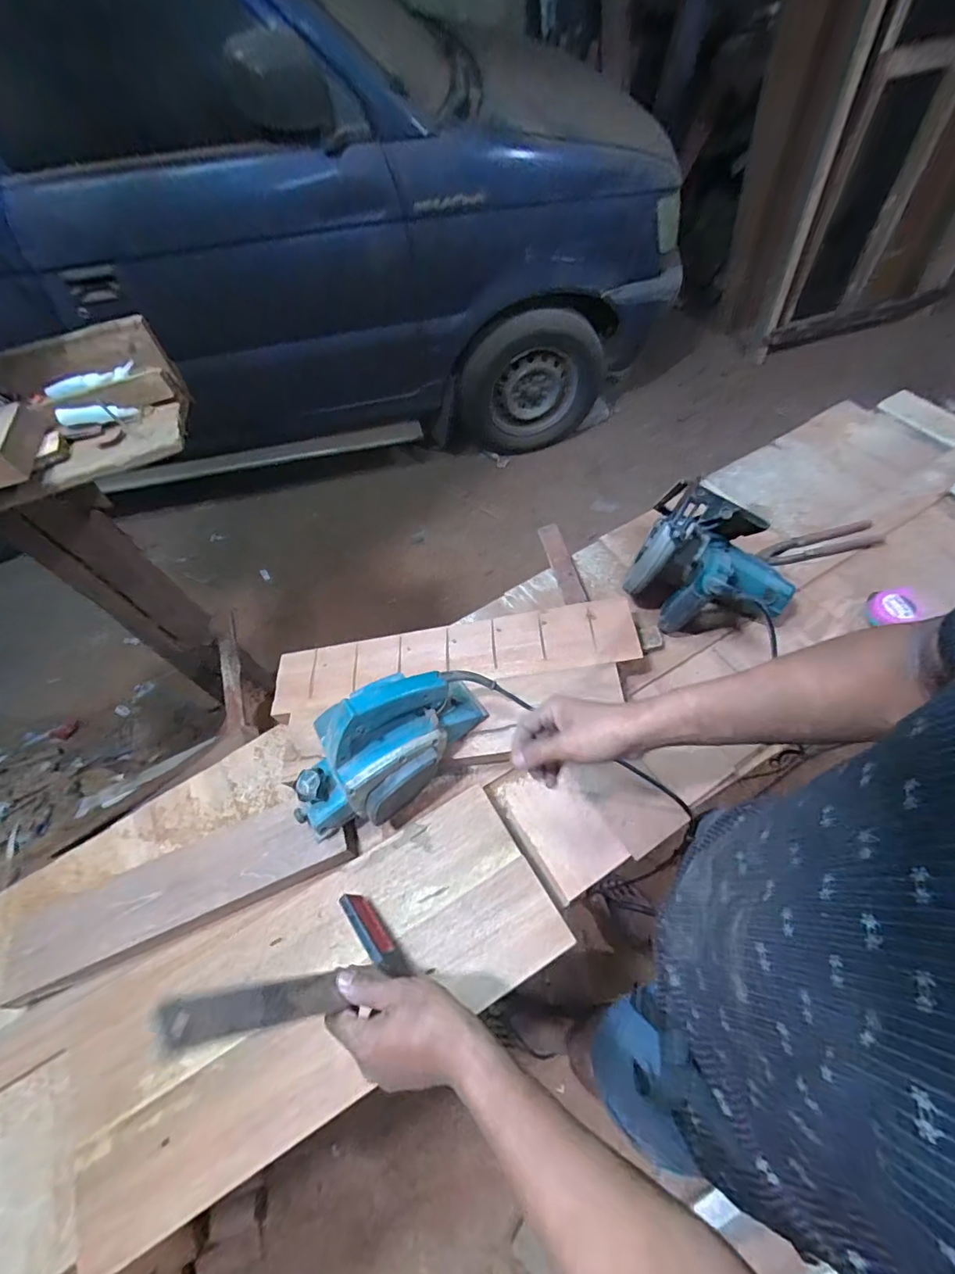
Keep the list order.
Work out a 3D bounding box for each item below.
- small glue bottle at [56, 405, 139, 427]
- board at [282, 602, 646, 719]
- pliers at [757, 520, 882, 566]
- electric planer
[{"bbox_3d":[-0.473,-0.278,0.619,0.084,0.019,0.017,-19,58,-25],"label":"small glue bottle"},{"bbox_3d":[-0.047,0.029,0.769,0.562,0.017,0.106,-10,57,8],"label":"board"},{"bbox_3d":[0.576,-0.150,0.835,0.191,0.022,0.056,-13,60,-3],"label":"pliers"},{"bbox_3d":[-0.124,0.126,0.638,0.274,0.136,0.140,-37,64,-16],"label":"electric planer"}]

